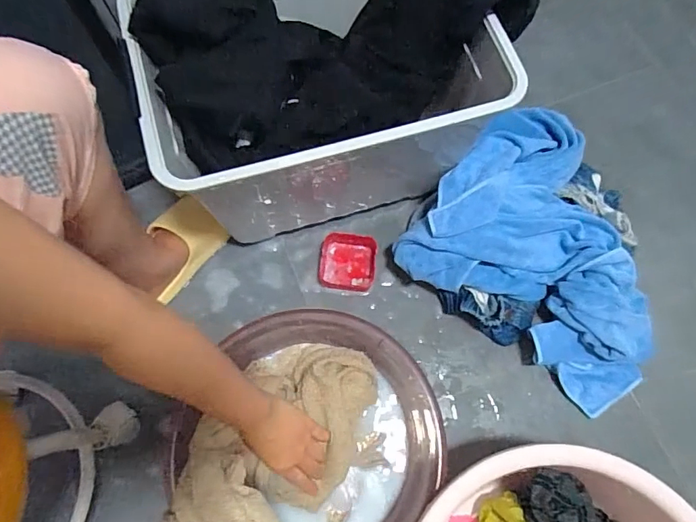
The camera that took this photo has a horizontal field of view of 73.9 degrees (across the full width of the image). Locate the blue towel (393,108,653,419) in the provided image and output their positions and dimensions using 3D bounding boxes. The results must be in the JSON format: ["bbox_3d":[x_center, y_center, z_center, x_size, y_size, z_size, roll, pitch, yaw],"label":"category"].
[{"bbox_3d":[0.336,-0.026,0.740,0.410,0.141,0.360,35,74,12],"label":"blue towel"}]

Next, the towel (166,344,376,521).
[{"bbox_3d":[-0.095,0.247,0.560,0.173,0.161,0.329,21,30,7],"label":"towel"}]

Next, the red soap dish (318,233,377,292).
[{"bbox_3d":[-0.001,0.003,0.783,0.093,0.030,0.094,6,70,2],"label":"red soap dish"}]

